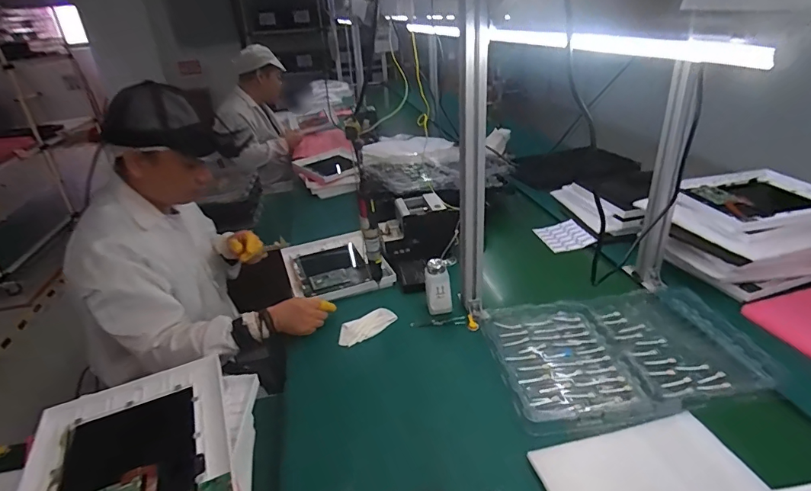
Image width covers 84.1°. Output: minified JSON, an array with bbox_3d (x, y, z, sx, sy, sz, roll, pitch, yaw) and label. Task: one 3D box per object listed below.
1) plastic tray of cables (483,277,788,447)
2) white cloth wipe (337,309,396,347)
[{"bbox_3d":[0.297,0.219,0.857,0.241,0.030,0.317,-7,28,-4],"label":"plastic tray of cables"},{"bbox_3d":[-0.086,0.179,1.000,0.135,0.008,0.065,-20,45,-17],"label":"white cloth wipe"}]

